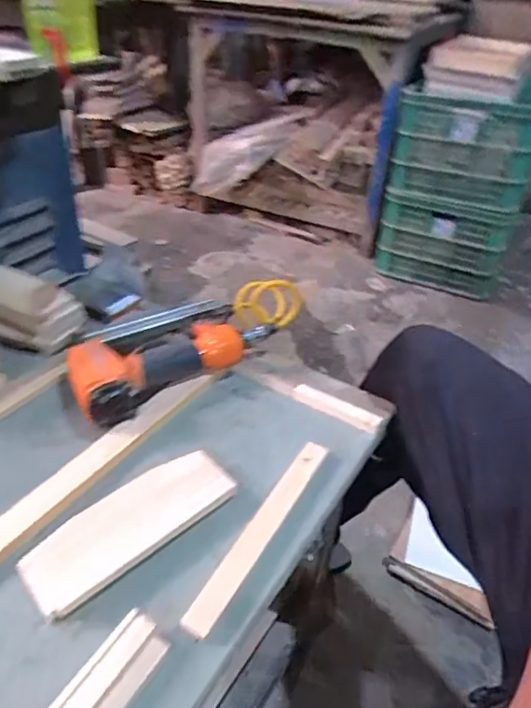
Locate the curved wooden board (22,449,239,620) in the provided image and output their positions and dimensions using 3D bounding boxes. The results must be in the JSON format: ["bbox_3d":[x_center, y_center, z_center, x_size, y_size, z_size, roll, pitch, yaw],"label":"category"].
[{"bbox_3d":[-0.122,0.153,0.482,0.188,0.019,0.069,-25,46,-34],"label":"curved wooden board"}]

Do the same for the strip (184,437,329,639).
[{"bbox_3d":[0.000,0.158,0.489,0.023,0.006,0.223,31,46,13],"label":"strip"}]

